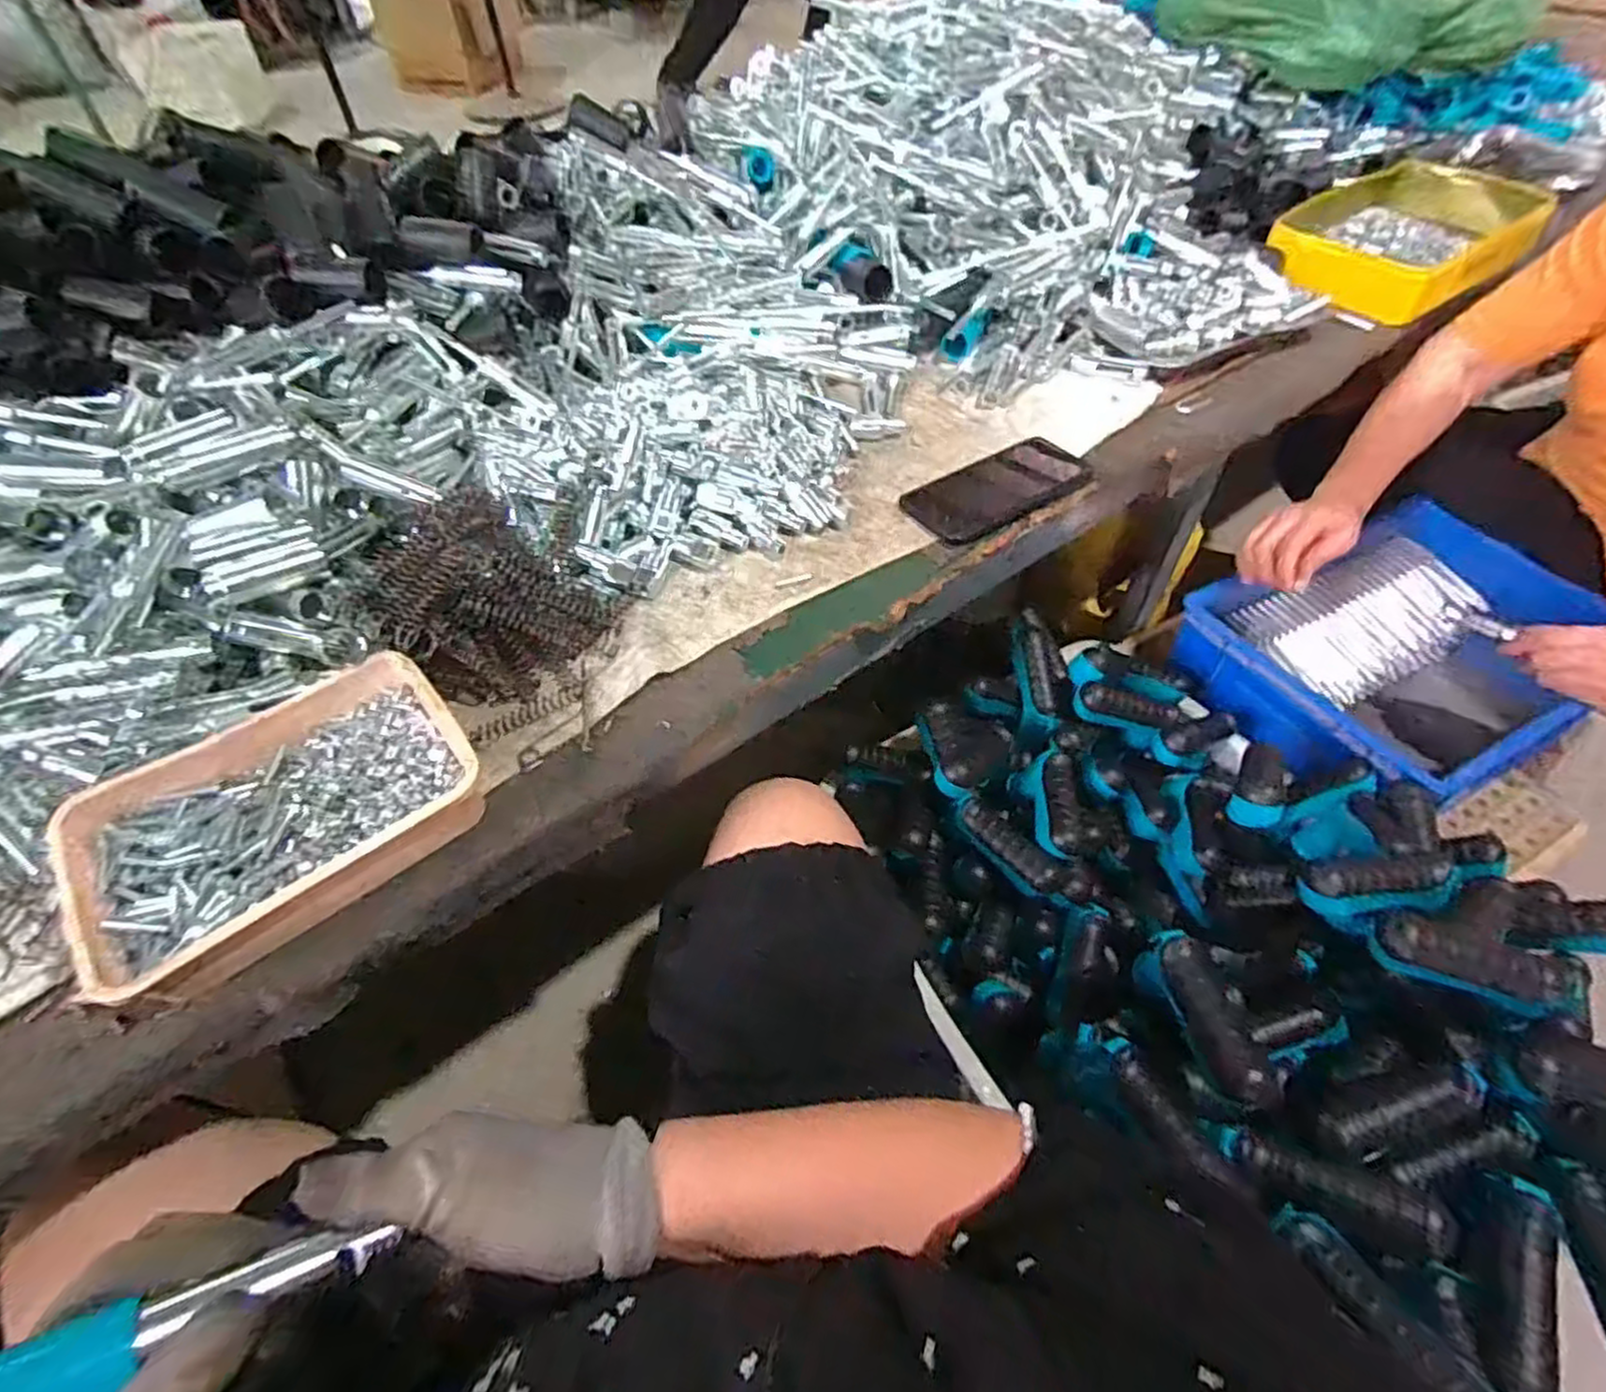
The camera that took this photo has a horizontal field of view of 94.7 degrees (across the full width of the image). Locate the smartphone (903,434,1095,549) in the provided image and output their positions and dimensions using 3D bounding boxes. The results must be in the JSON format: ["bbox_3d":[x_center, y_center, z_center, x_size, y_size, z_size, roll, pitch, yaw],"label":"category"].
[{"bbox_3d":[0.167,-0.182,0.639,0.161,0.014,0.082,-26,56,-19],"label":"smartphone"}]

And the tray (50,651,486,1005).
[{"bbox_3d":[-0.302,0.066,0.430,0.197,0.039,0.143,-35,59,-24],"label":"tray"}]

